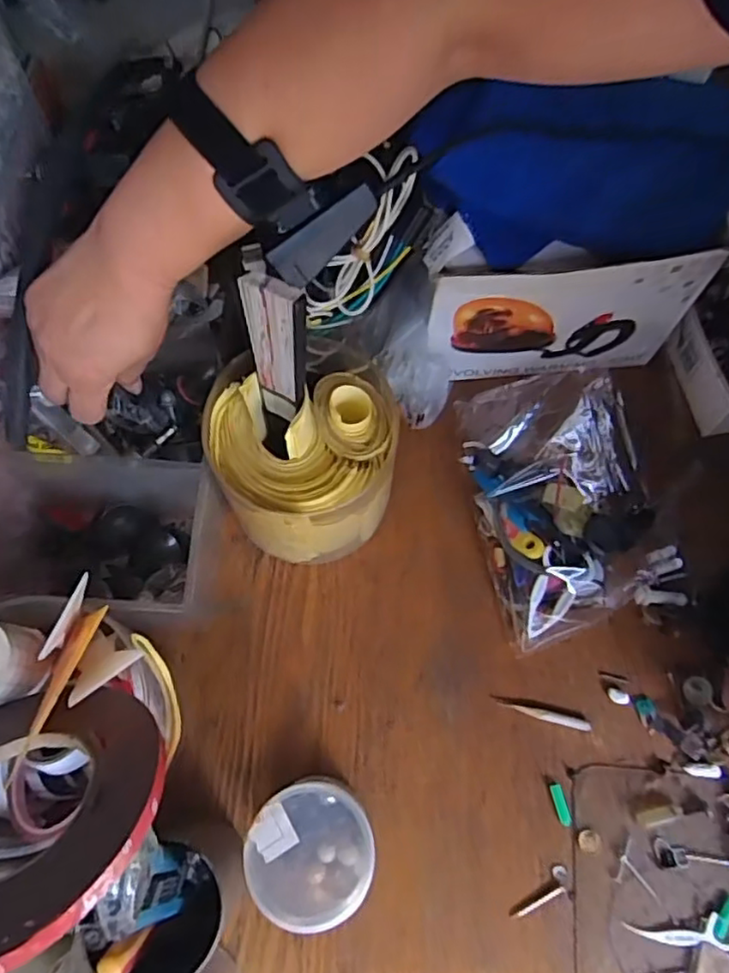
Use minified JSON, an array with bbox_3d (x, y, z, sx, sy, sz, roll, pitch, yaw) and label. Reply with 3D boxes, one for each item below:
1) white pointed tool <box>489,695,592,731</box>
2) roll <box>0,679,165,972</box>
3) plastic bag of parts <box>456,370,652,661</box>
[{"bbox_3d":[0.124,0.160,0.452,0.070,0.004,0.007,14,68,5],"label":"white pointed tool"},{"bbox_3d":[-0.157,0.141,0.281,0.130,0.012,0.134,-16,28,-15],"label":"roll"},{"bbox_3d":[0.153,0.005,0.487,0.129,0.053,0.202,-11,68,-5],"label":"plastic bag of parts"}]

